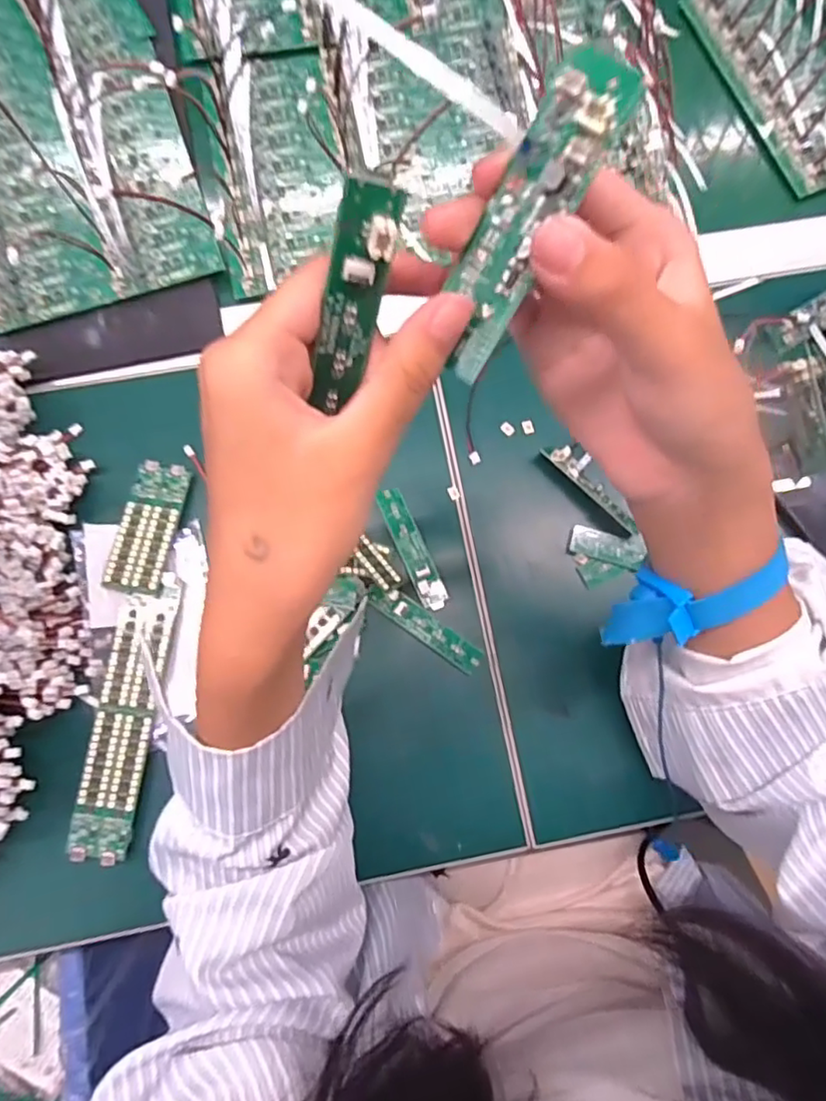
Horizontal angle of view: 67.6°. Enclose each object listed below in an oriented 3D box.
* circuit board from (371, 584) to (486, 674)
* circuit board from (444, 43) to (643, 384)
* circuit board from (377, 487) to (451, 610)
[{"bbox_3d":[0.008,0.049,0.392,0.080,0.010,0.017,36,80,6],"label":"circuit board"},{"bbox_3d":[0.029,-0.088,0.168,0.022,0.008,0.083,31,120,5],"label":"circuit board"},{"bbox_3d":[0.000,-0.002,0.408,0.018,0.004,0.084,-23,80,-6],"label":"circuit board"}]

